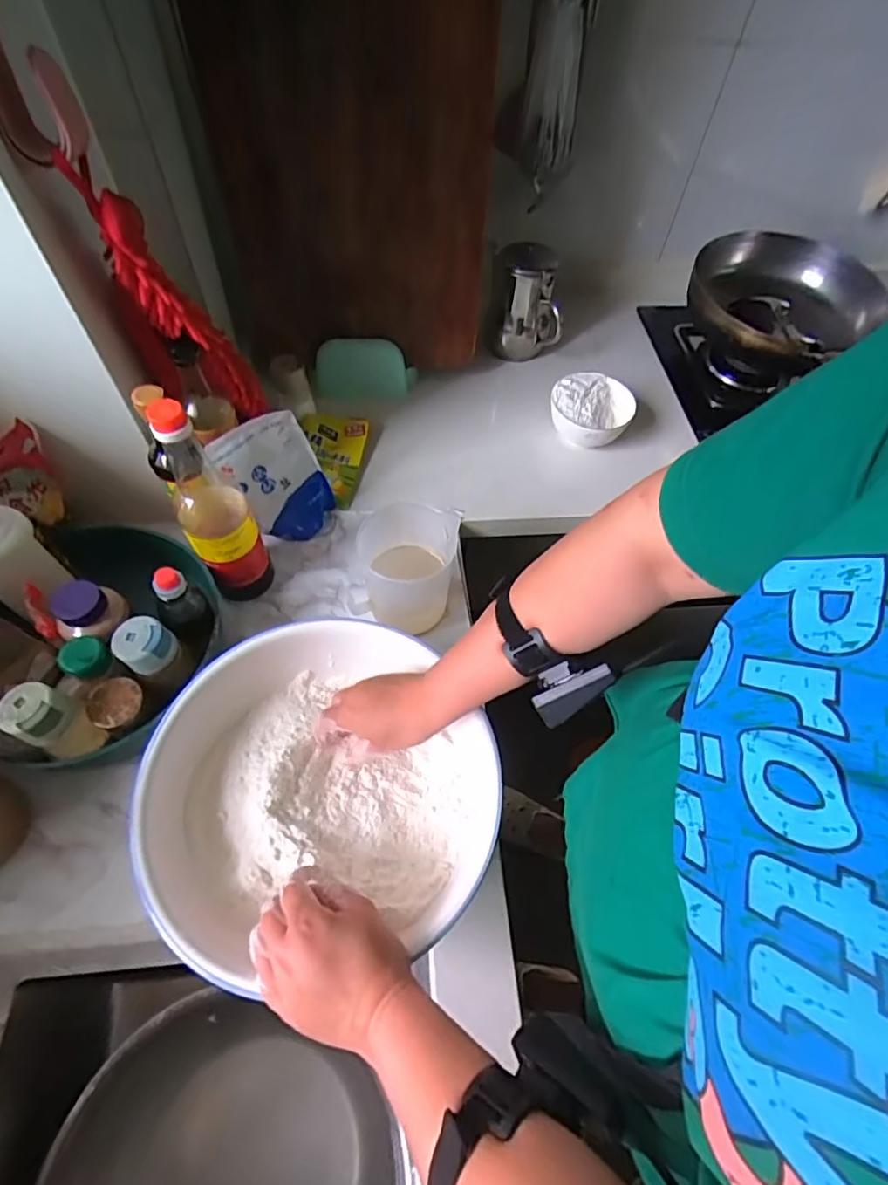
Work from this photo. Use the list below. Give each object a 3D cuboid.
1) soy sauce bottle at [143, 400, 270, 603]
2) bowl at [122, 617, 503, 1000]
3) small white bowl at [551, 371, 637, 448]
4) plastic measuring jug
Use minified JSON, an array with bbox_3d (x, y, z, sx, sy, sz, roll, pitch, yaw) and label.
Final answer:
[{"bbox_3d":[-0.254,-0.085,0.609,0.072,0.280,0.061,-22,62,-16],"label":"soy sauce bottle"},{"bbox_3d":[-0.123,0.201,0.533,0.288,0.091,0.313,2,59,-2],"label":"bowl"},{"bbox_3d":[0.237,-0.289,0.895,0.128,0.077,0.131,2,59,-2],"label":"small white bowl"},{"bbox_3d":[-0.049,-0.026,0.670,0.124,0.139,0.101,3,59,-2],"label":"plastic measuring jug"}]

